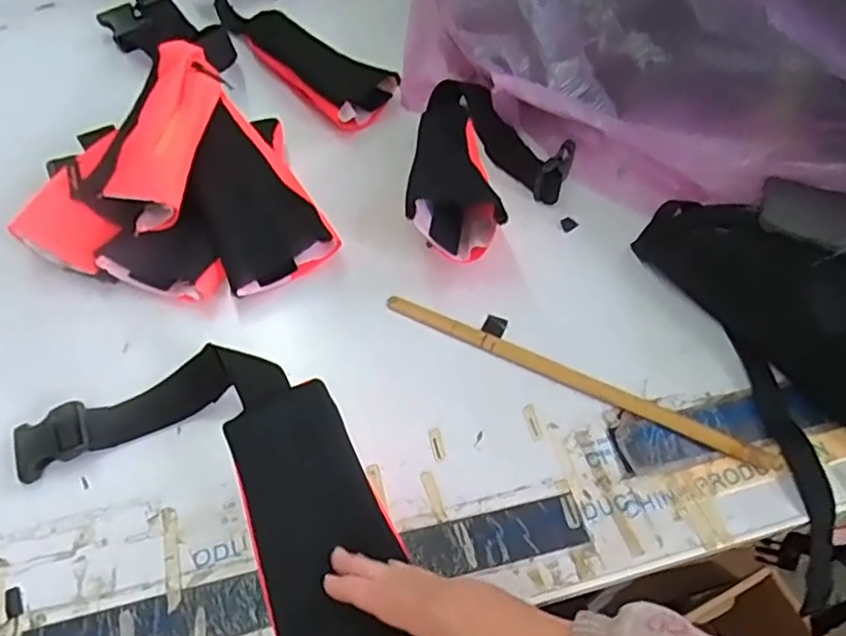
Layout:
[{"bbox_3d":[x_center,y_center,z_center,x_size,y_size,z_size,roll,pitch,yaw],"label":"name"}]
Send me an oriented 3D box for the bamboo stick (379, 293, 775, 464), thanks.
[{"bbox_3d":[0.124,0.050,0.555,0.343,0.008,0.014,24,58,14],"label":"bamboo stick"}]

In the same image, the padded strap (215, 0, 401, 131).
[{"bbox_3d":[-0.152,-0.357,0.815,0.143,0.041,0.345,-30,62,-20],"label":"padded strap"}]

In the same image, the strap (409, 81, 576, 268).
[{"bbox_3d":[0.072,-0.159,0.659,0.157,0.076,0.255,7,56,3],"label":"strap"}]

